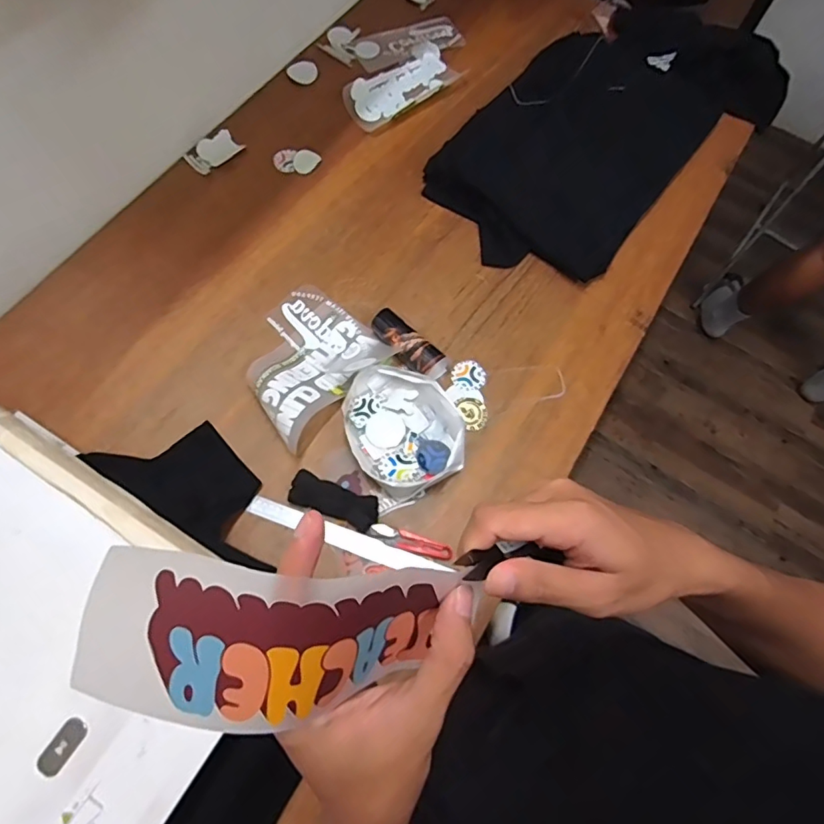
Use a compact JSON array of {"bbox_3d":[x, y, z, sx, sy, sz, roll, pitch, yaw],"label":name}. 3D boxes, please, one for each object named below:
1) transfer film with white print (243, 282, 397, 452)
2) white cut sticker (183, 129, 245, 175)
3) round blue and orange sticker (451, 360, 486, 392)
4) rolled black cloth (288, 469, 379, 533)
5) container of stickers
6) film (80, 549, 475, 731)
[{"bbox_3d":[-0.176,-0.091,0.811,0.212,0.063,0.226,40,72,12],"label":"transfer film with white print"},{"bbox_3d":[-0.382,-0.501,0.993,0.060,0.005,0.101,45,75,0],"label":"white cut sticker"},{"bbox_3d":[0.092,-0.059,0.844,0.052,0.008,0.054,1,69,-2],"label":"round blue and orange sticker"},{"bbox_3d":[-0.111,0.128,0.746,0.127,0.025,0.050,19,69,5],"label":"rolled black cloth"},{"bbox_3d":[-0.015,0.023,0.784,0.159,0.045,0.194,-29,73,-13],"label":"container of stickers"},{"bbox_3d":[-0.049,0.088,0.206,0.152,0.048,0.062,4,68,-14],"label":"film"}]

